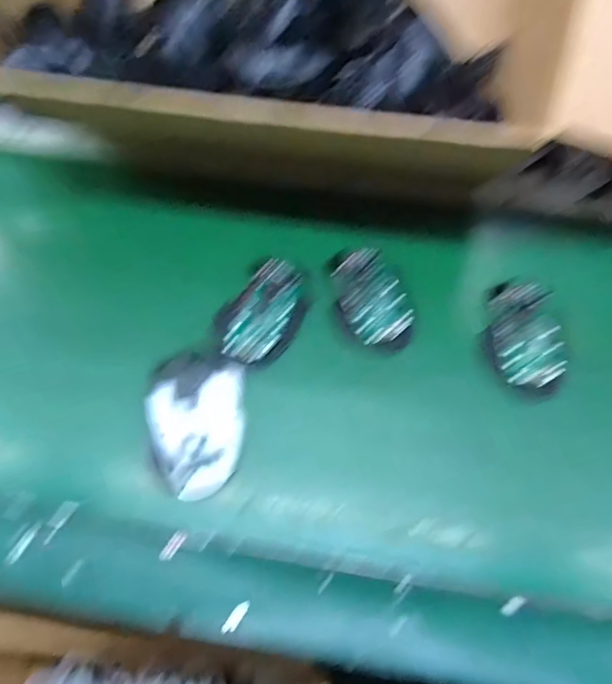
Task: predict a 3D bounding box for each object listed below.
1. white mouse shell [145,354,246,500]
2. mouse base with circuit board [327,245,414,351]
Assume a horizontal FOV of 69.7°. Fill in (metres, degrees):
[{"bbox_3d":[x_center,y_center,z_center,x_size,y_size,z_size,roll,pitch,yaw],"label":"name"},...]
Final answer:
[{"bbox_3d":[-0.081,0.057,0.332,0.067,0.034,0.108,-2,57,-3],"label":"white mouse shell"},{"bbox_3d":[0.060,-0.047,0.411,0.062,0.023,0.113,-19,60,-13],"label":"mouse base with circuit board"}]

